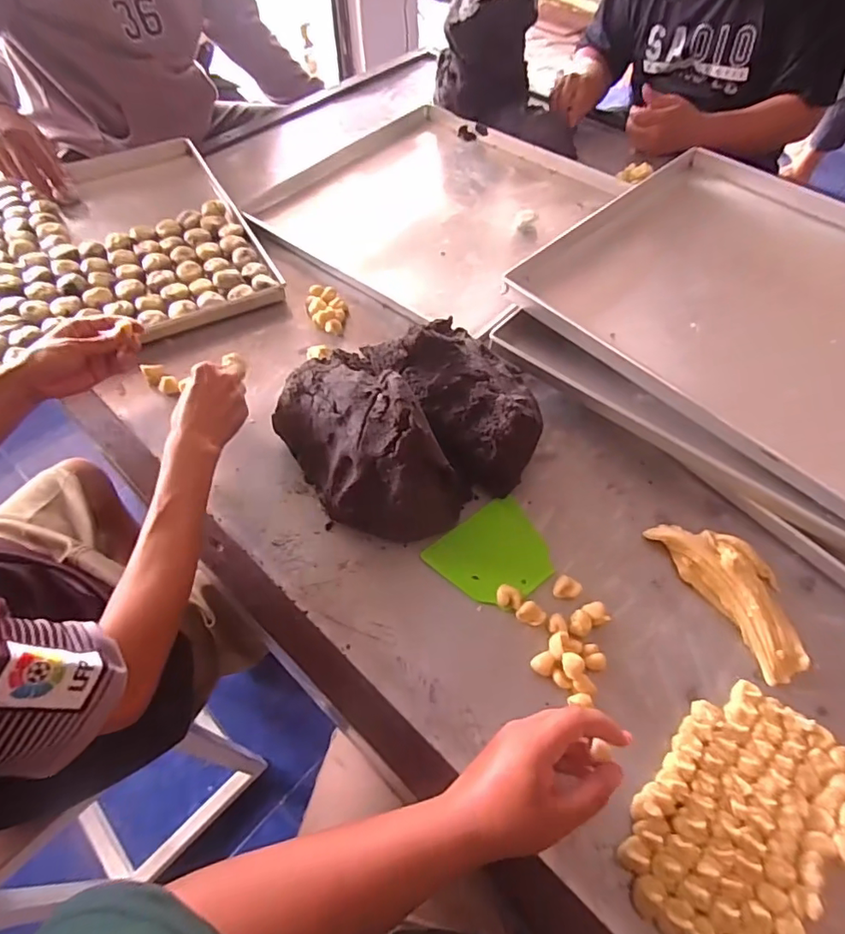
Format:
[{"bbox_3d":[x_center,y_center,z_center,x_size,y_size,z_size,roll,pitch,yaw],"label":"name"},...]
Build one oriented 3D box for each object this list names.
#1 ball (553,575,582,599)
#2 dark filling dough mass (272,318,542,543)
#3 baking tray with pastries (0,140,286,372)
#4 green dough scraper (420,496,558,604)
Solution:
[{"bbox_3d":[0.148,0.124,0.540,0.026,0.012,0.020,20,58,13],"label":"ball"},{"bbox_3d":[-0.006,-0.055,0.590,0.256,0.126,0.217,-30,61,-18],"label":"dark filling dough mass"},{"bbox_3d":[-0.548,-0.349,0.836,0.499,0.042,0.551,-26,59,-16],"label":"baking tray with pastries"},{"bbox_3d":[0.077,0.093,0.565,0.118,0.005,0.104,-34,55,-18],"label":"green dough scraper"}]

